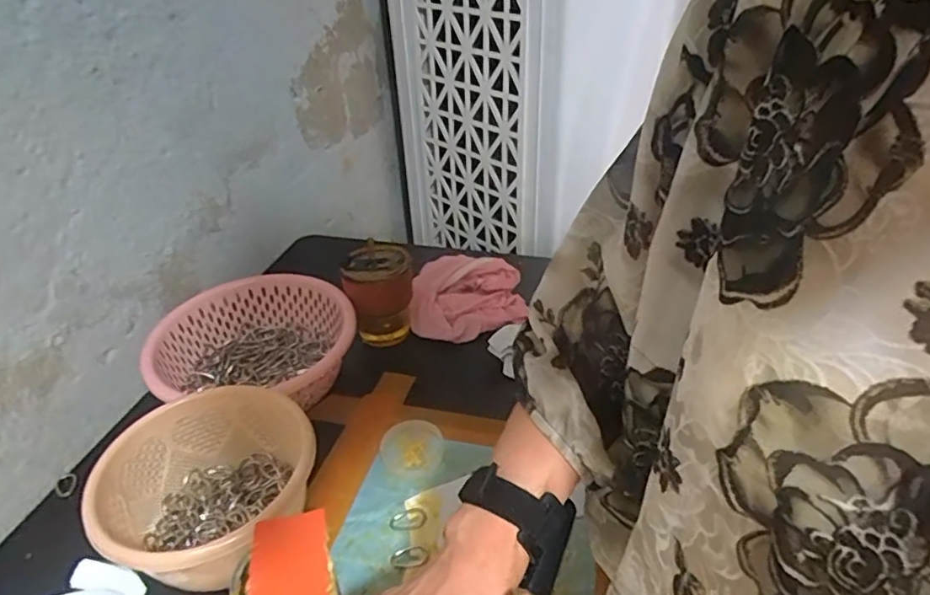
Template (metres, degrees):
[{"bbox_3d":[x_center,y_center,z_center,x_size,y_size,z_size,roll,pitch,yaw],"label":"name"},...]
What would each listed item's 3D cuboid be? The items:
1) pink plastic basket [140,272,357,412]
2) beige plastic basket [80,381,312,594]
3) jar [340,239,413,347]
[{"bbox_3d":[-0.234,0.062,0.688,0.207,0.096,0.181,1,36,7],"label":"pink plastic basket"},{"bbox_3d":[-0.216,0.174,0.513,0.163,0.105,0.168,-3,35,2],"label":"beige plastic basket"},{"bbox_3d":[-0.104,0.004,0.739,0.083,0.115,0.078,-6,35,-3],"label":"jar"}]

